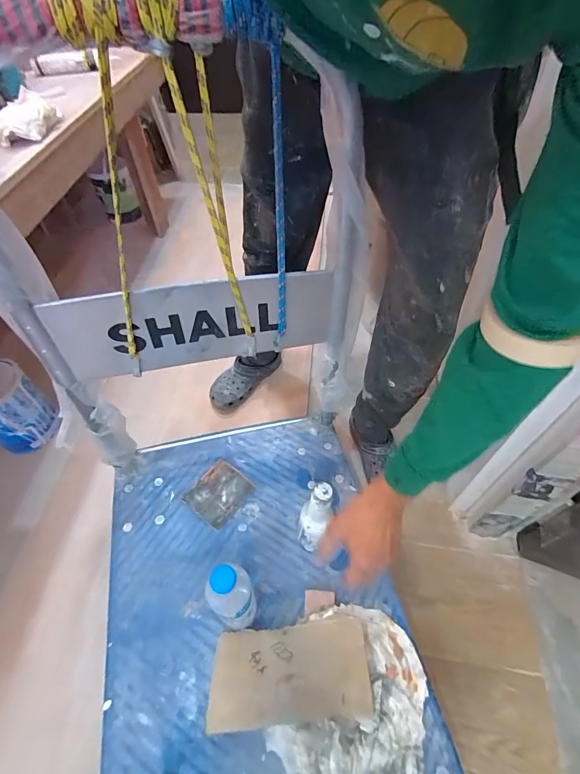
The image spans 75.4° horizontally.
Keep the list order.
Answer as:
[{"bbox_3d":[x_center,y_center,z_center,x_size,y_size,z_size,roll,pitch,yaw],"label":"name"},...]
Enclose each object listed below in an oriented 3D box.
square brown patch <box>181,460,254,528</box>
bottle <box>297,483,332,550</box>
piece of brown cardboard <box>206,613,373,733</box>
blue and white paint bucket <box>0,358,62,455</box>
[{"bbox_3d":[-0.141,0.206,0.741,0.102,0.012,0.113,35,55,19],"label":"square brown patch"},{"bbox_3d":[0.037,0.220,0.612,0.042,0.203,0.051,6,53,4],"label":"bottle"},{"bbox_3d":[-0.004,0.401,0.535,0.223,0.007,0.123,-11,34,6],"label":"piece of brown cardboard"},{"bbox_3d":[-0.710,0.044,0.945,0.140,0.211,0.159,33,64,28],"label":"blue and white paint bucket"}]

